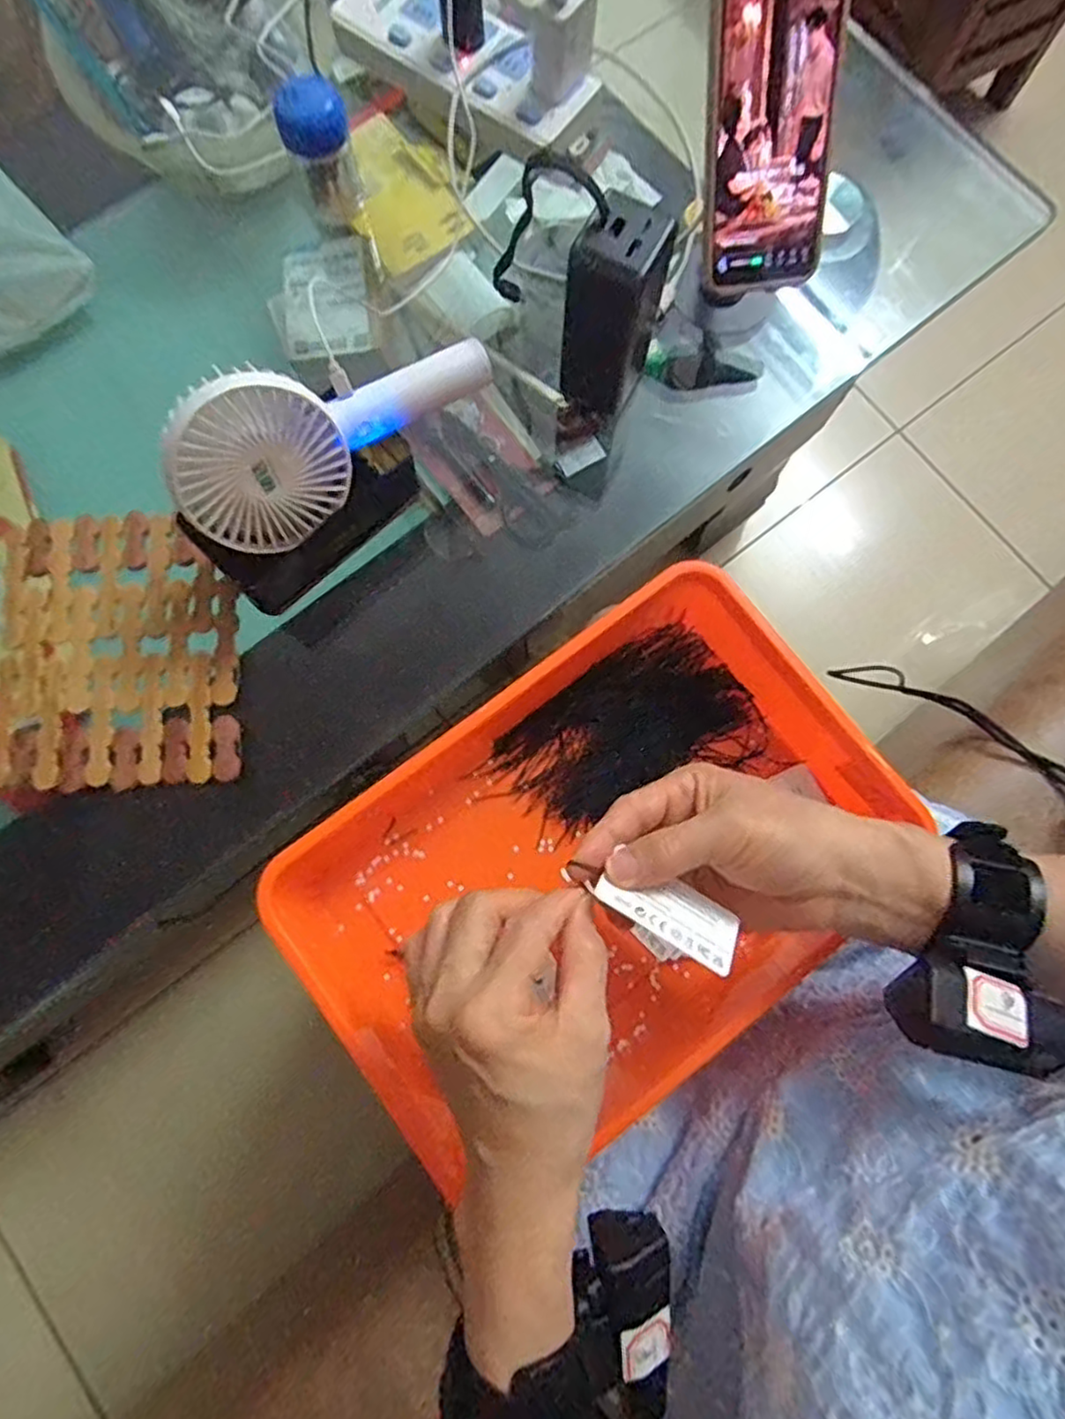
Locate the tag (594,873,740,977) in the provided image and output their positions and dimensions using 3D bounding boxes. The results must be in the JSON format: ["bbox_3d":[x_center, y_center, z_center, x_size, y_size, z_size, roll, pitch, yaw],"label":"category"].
[{"bbox_3d":[0.061,0.088,0.305,0.063,0.004,0.033,33,39,6],"label":"tag"}]

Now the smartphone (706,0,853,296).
[{"bbox_3d":[0.151,-0.360,0.434,0.079,0.165,0.010,-9,35,-2],"label":"smartphone"}]

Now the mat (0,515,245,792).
[{"bbox_3d":[-0.291,-0.042,0.484,0.167,0.009,0.193,-4,79,-1],"label":"mat"}]

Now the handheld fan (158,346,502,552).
[{"bbox_3d":[-0.127,-0.181,0.422,0.200,0.096,0.037,-38,51,-6],"label":"handheld fan"}]

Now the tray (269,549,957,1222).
[{"bbox_3d":[0.036,0.088,0.385,0.299,0.075,0.233,-37,82,-7],"label":"tray"}]

